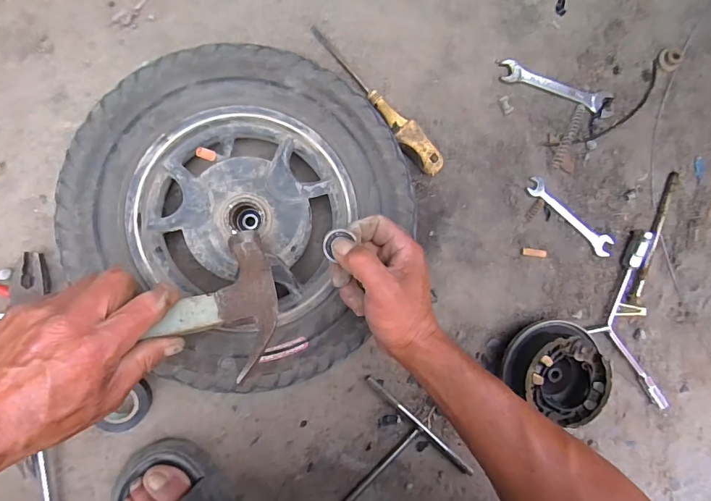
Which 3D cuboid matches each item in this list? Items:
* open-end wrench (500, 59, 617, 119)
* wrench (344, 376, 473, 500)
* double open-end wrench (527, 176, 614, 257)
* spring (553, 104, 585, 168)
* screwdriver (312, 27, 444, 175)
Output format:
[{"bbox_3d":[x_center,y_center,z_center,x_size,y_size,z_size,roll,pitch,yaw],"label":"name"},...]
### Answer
[{"bbox_3d":[0.258,-0.205,0.522,0.161,0.006,0.033,12,89,-10],"label":"open-end wrench"},{"bbox_3d":[0.004,0.291,0.483,0.179,0.013,0.225,44,84,-7],"label":"wrench"},{"bbox_3d":[0.276,-0.042,0.526,0.139,0.007,0.026,36,85,-8],"label":"double open-end wrench"},{"bbox_3d":[0.271,-0.146,0.522,0.014,0.013,0.088,26,86,-9],"label":"spring"},{"bbox_3d":[0.023,-0.171,0.477,0.028,0.033,0.214,-45,97,-6],"label":"screwdriver"}]

